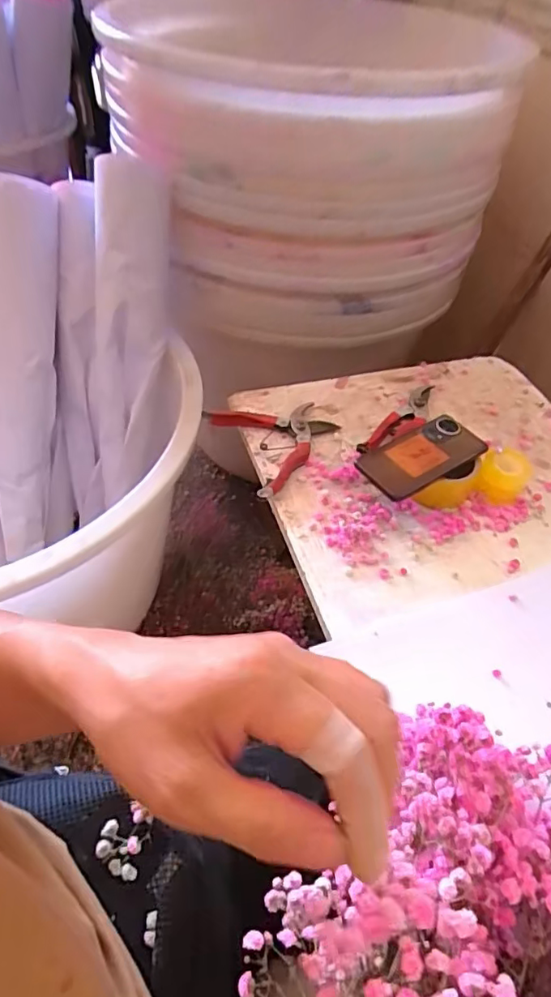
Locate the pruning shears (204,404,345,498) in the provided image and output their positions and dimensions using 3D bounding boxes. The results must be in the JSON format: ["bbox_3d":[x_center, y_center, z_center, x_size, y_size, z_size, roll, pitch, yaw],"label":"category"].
[{"bbox_3d":[0.010,-0.079,0.700,0.151,0.022,0.159,-20,54,-22],"label":"pruning shears"}]

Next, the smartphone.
[{"bbox_3d":[0.176,-0.052,0.642,0.152,0.014,0.078,-31,59,-22],"label":"smartphone"}]

